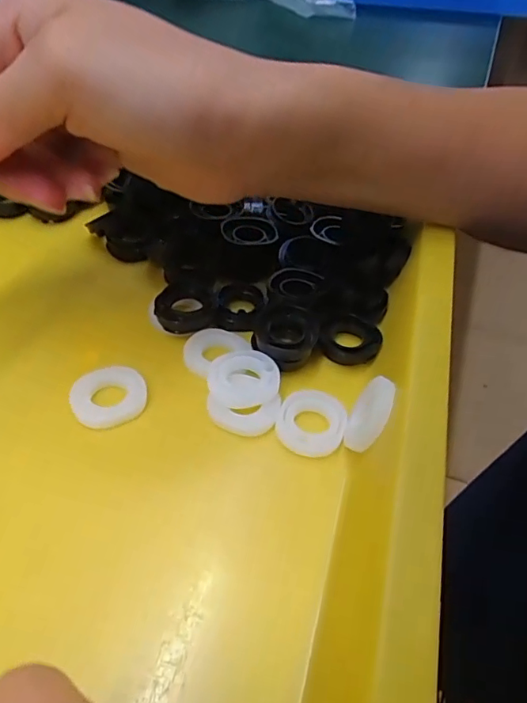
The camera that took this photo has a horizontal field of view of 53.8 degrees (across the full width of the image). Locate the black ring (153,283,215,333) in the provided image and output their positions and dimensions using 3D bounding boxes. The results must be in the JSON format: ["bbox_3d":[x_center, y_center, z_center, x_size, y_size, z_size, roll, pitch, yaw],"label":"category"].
[{"bbox_3d":[-0.032,-0.019,0.217,0.023,0.010,0.026,0,44,-5],"label":"black ring"}]

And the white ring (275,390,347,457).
[{"bbox_3d":[0.017,0.026,0.186,0.023,0.006,0.027,14,45,10],"label":"white ring"}]

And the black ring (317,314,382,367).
[{"bbox_3d":[0.036,-0.006,0.214,0.024,0.008,0.024,2,44,-2],"label":"black ring"}]

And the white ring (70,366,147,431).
[{"bbox_3d":[-0.055,0.016,0.187,0.026,0.005,0.025,2,44,-2],"label":"white ring"}]

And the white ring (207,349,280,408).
[{"bbox_3d":[-0.007,0.009,0.192,0.026,0.007,0.023,-8,45,-12],"label":"white ring"}]

